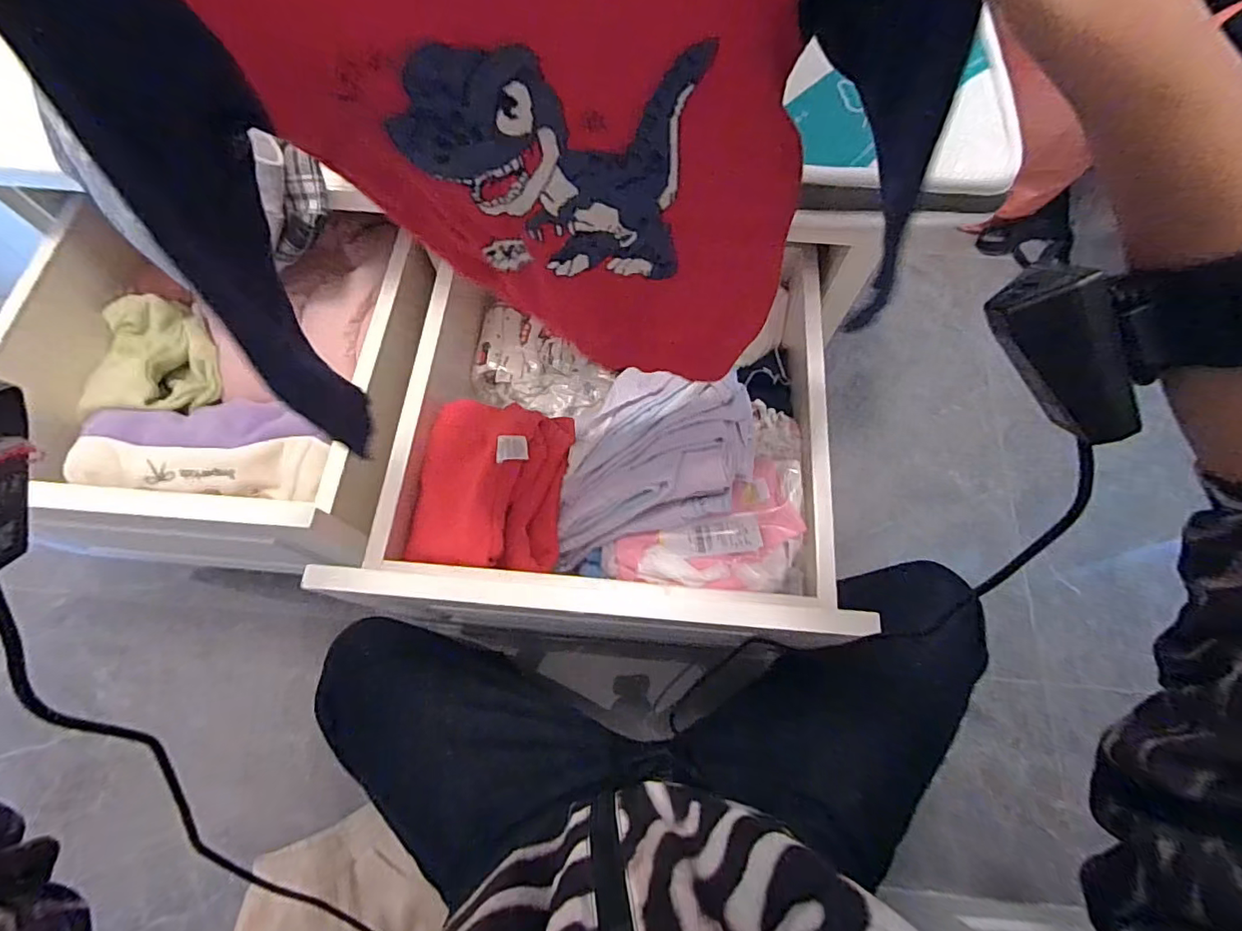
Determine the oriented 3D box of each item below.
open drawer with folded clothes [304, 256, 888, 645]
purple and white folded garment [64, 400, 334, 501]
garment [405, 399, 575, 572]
[{"bbox_3d":[-0.011,-0.044,0.638,0.463,0.176,0.447,5,69,1],"label":"open drawer with folded clothes"},{"bbox_3d":[-0.458,-0.022,0.612,0.289,0.065,0.119,7,69,1],"label":"purple and white folded garment"},{"bbox_3d":[-0.139,0.018,0.589,0.150,0.073,0.184,6,69,1],"label":"garment"}]

